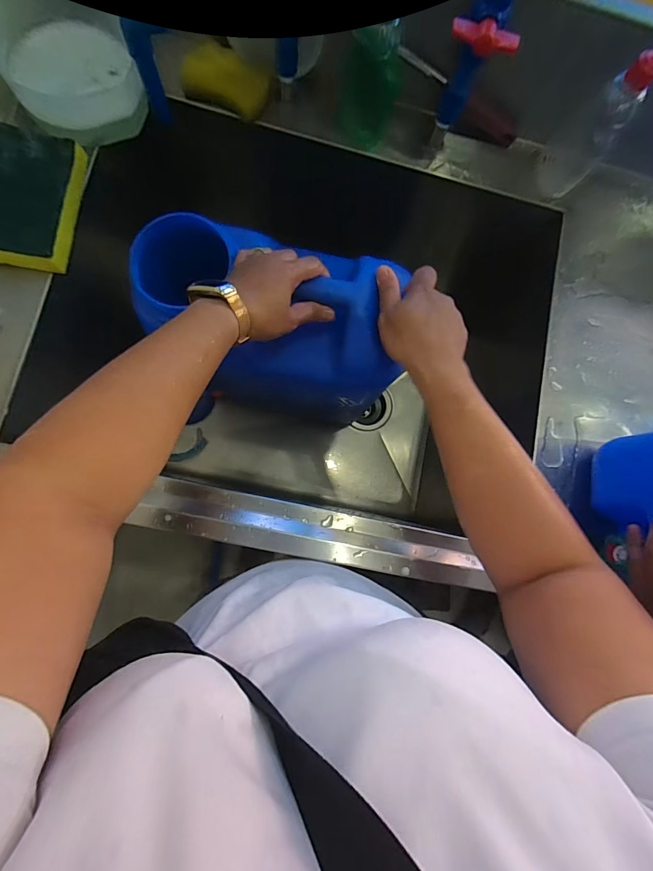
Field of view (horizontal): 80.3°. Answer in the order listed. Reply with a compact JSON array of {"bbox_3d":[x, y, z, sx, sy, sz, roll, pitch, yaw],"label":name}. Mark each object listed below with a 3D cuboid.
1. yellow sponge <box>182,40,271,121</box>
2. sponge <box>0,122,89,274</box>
[{"bbox_3d":[-0.121,-0.439,0.479,0.093,0.027,0.061,28,82,-2],"label":"yellow sponge"},{"bbox_3d":[-0.329,-0.258,0.423,0.094,0.031,0.146,8,83,-5],"label":"sponge"}]

